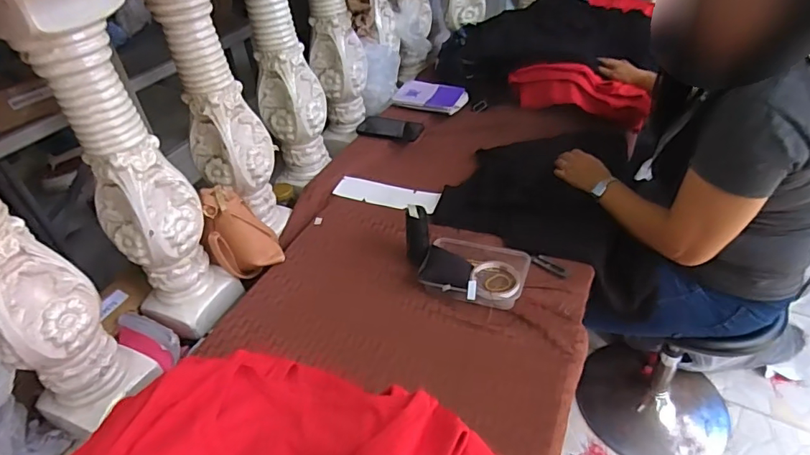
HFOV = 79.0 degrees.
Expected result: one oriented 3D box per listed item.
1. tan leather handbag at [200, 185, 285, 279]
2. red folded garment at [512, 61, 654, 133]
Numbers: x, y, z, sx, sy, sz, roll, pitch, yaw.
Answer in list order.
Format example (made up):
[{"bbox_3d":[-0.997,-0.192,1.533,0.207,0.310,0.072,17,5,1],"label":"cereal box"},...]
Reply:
[{"bbox_3d":[-0.292,0.006,0.863,0.121,0.161,0.068,-28,44,-25],"label":"tan leather handbag"},{"bbox_3d":[0.437,-0.344,1.259,0.344,0.093,0.114,18,45,27],"label":"red folded garment"}]

